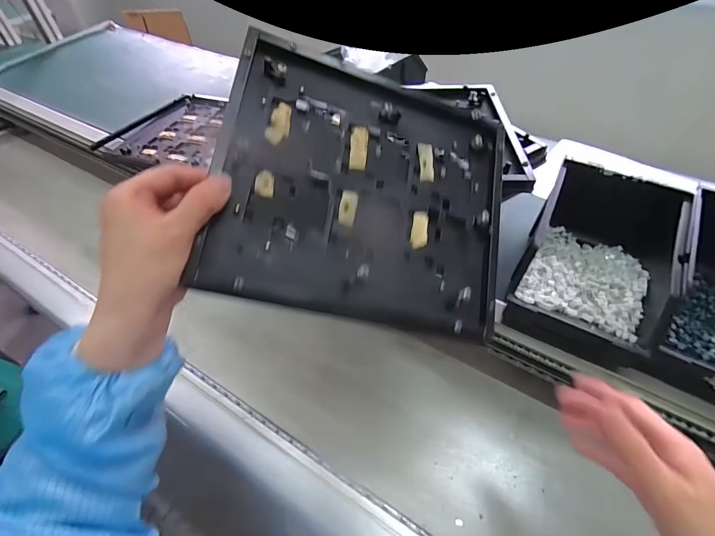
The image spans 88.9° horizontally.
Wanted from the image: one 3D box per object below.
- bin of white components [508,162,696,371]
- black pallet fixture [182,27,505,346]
[{"bbox_3d":[0.301,-0.014,0.465,0.157,0.107,0.238,23,58,21],"label":"bin of white components"},{"bbox_3d":[0.014,-0.072,0.331,0.262,0.013,0.236,13,75,-15],"label":"black pallet fixture"}]

